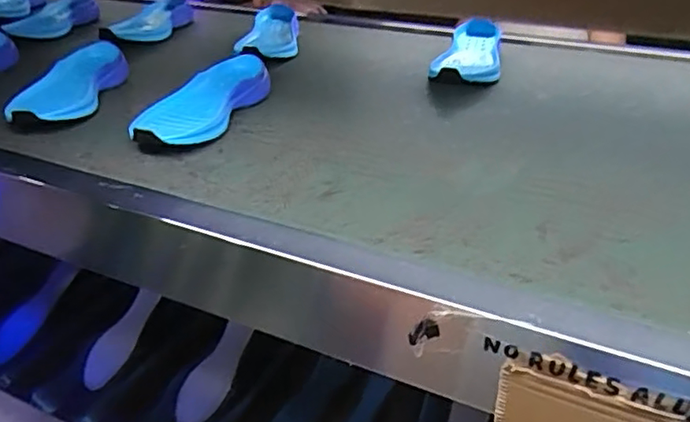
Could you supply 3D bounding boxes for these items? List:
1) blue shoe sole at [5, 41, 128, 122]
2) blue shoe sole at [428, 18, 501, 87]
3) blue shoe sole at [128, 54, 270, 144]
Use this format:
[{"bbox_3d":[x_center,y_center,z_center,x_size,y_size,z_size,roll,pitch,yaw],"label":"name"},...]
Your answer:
[{"bbox_3d":[-0.366,-0.174,0.806,0.092,0.043,0.256,-1,30,-2],"label":"blue shoe sole"},{"bbox_3d":[0.191,-0.246,0.918,0.096,0.055,0.227,6,30,11],"label":"blue shoe sole"},{"bbox_3d":[-0.179,-0.135,0.737,0.087,0.048,0.247,9,31,15],"label":"blue shoe sole"}]

